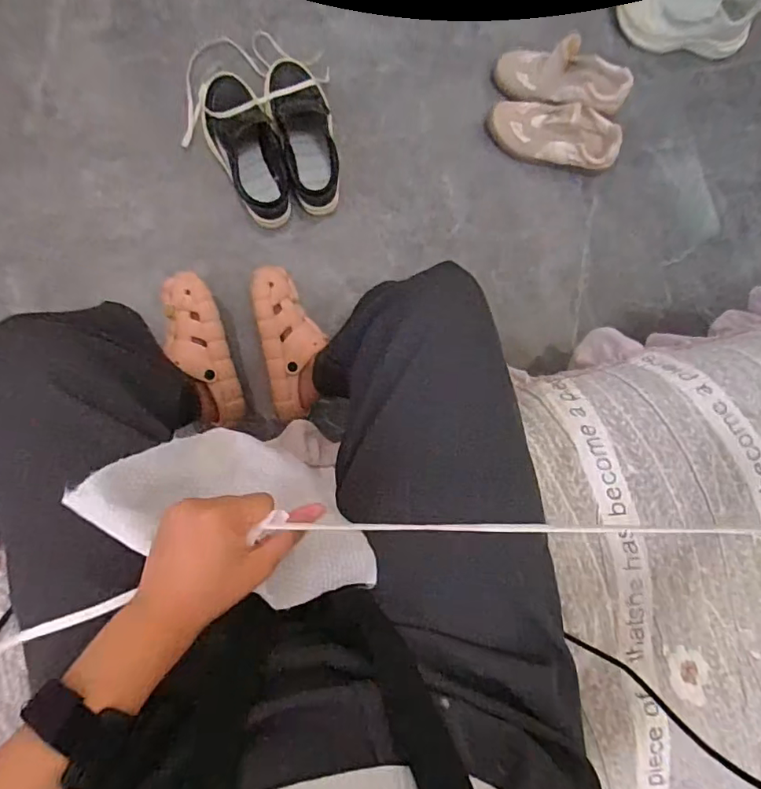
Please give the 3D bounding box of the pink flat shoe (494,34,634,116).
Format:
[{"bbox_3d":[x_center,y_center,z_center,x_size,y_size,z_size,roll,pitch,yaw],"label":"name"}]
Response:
[{"bbox_3d":[0.311,-0.532,0.876,0.221,0.099,0.077,10,88,-6],"label":"pink flat shoe"}]

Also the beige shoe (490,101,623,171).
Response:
[{"bbox_3d":[0.297,-0.443,0.887,0.222,0.067,0.085,17,88,-6],"label":"beige shoe"}]

